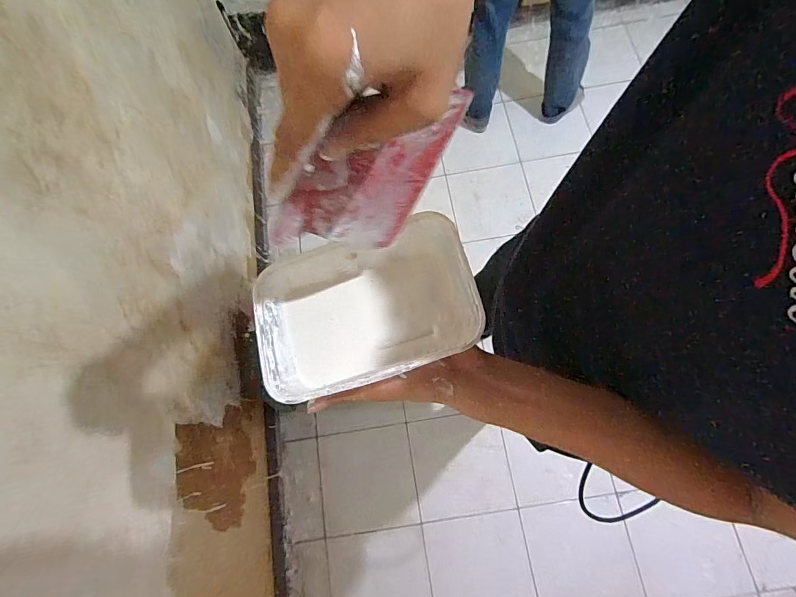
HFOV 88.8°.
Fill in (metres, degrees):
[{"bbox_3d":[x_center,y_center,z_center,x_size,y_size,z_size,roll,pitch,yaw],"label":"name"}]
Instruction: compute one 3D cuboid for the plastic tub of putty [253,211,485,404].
[{"bbox_3d":[-0.027,0.008,0.330,0.172,0.060,0.119,-15,75,-6],"label":"plastic tub of putty"}]

